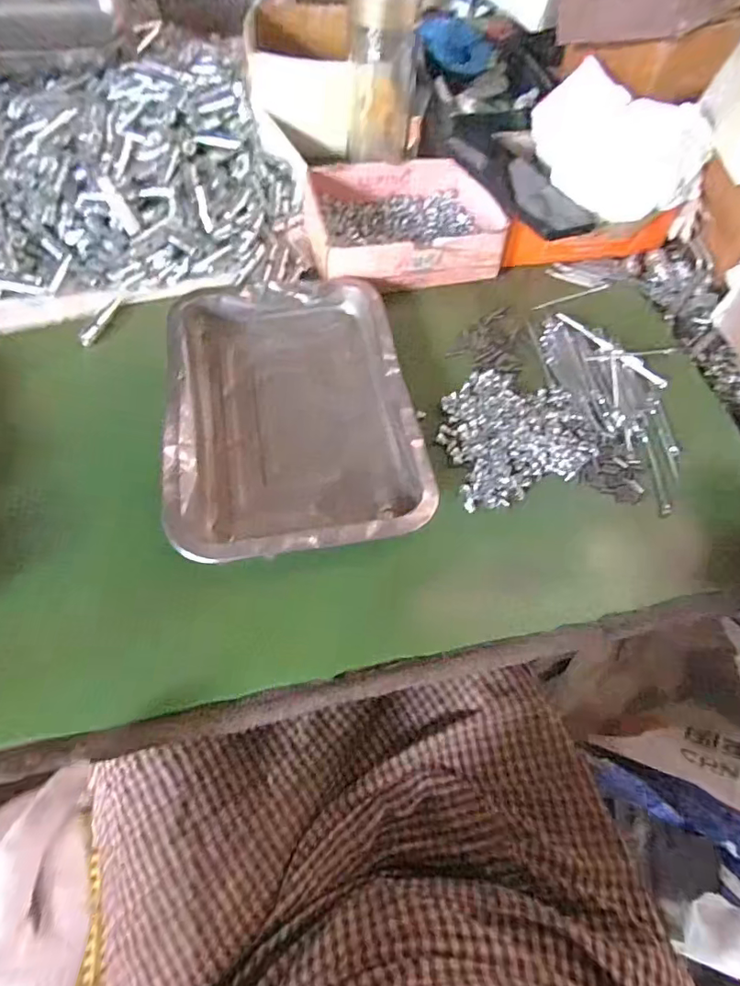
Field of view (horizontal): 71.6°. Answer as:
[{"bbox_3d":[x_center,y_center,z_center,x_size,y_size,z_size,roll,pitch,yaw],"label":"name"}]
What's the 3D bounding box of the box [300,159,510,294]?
[{"bbox_3d":[0.034,-0.270,0.514,0.175,0.053,0.143,-11,63,-10],"label":"box"}]

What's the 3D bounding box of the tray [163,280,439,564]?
[{"bbox_3d":[-0.063,-0.068,0.411,0.183,0.032,0.251,-8,62,-9],"label":"tray"}]

